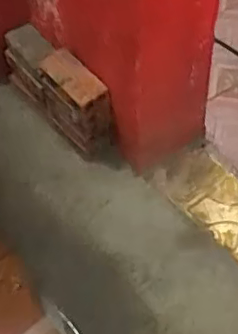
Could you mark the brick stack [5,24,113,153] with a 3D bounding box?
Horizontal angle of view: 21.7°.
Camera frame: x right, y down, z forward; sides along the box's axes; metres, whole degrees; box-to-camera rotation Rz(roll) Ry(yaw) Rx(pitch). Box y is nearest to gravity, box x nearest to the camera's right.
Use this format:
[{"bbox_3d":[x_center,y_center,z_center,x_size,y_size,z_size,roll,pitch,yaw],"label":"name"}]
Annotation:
[{"bbox_3d":[-0.164,-0.213,1.750,0.089,0.246,0.383,-39,62,-23],"label":"brick stack"}]

